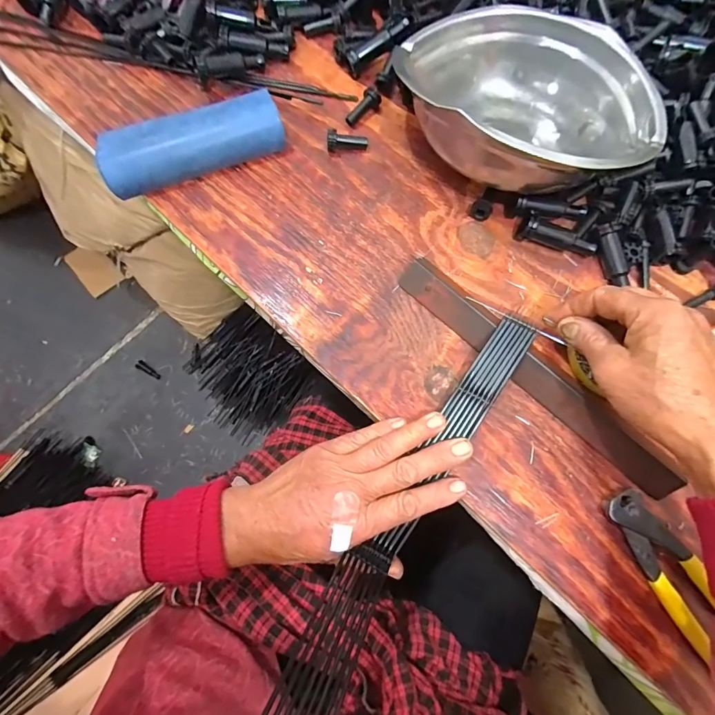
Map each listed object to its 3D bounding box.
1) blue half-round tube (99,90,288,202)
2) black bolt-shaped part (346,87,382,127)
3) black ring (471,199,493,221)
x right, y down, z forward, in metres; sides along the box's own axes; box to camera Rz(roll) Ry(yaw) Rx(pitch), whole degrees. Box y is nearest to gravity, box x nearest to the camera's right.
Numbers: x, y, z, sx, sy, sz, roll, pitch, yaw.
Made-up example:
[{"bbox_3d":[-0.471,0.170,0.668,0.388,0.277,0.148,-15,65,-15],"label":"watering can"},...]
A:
[{"bbox_3d":[-0.151,-0.199,0.366,0.159,0.031,0.059,-21,78,-4],"label":"blue half-round tube"},{"bbox_3d":[0.005,-0.239,0.382,0.038,0.014,0.013,-44,81,7],"label":"black bolt-shaped part"},{"bbox_3d":[0.112,-0.132,0.360,0.018,0.017,0.014,31,79,7],"label":"black ring"}]

